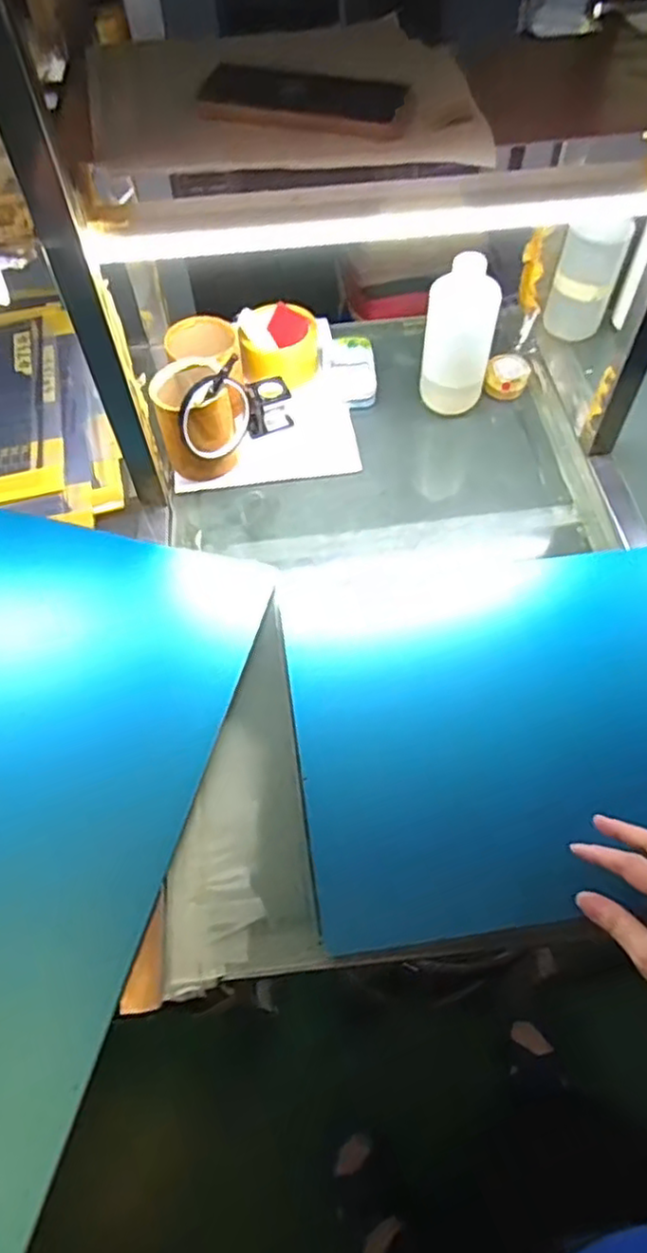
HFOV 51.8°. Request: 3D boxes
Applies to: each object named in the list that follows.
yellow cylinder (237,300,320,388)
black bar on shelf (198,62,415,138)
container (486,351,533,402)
[{"bbox_3d":[-0.051,-0.342,0.824,0.098,0.059,0.103,-13,60,-6],"label":"yellow cylinder"},{"bbox_3d":[-0.015,-0.420,0.529,0.167,0.019,0.060,11,58,8],"label":"black bar on shelf"},{"bbox_3d":[0.227,-0.306,0.812,0.049,0.038,0.048,-1,57,1],"label":"container"}]

